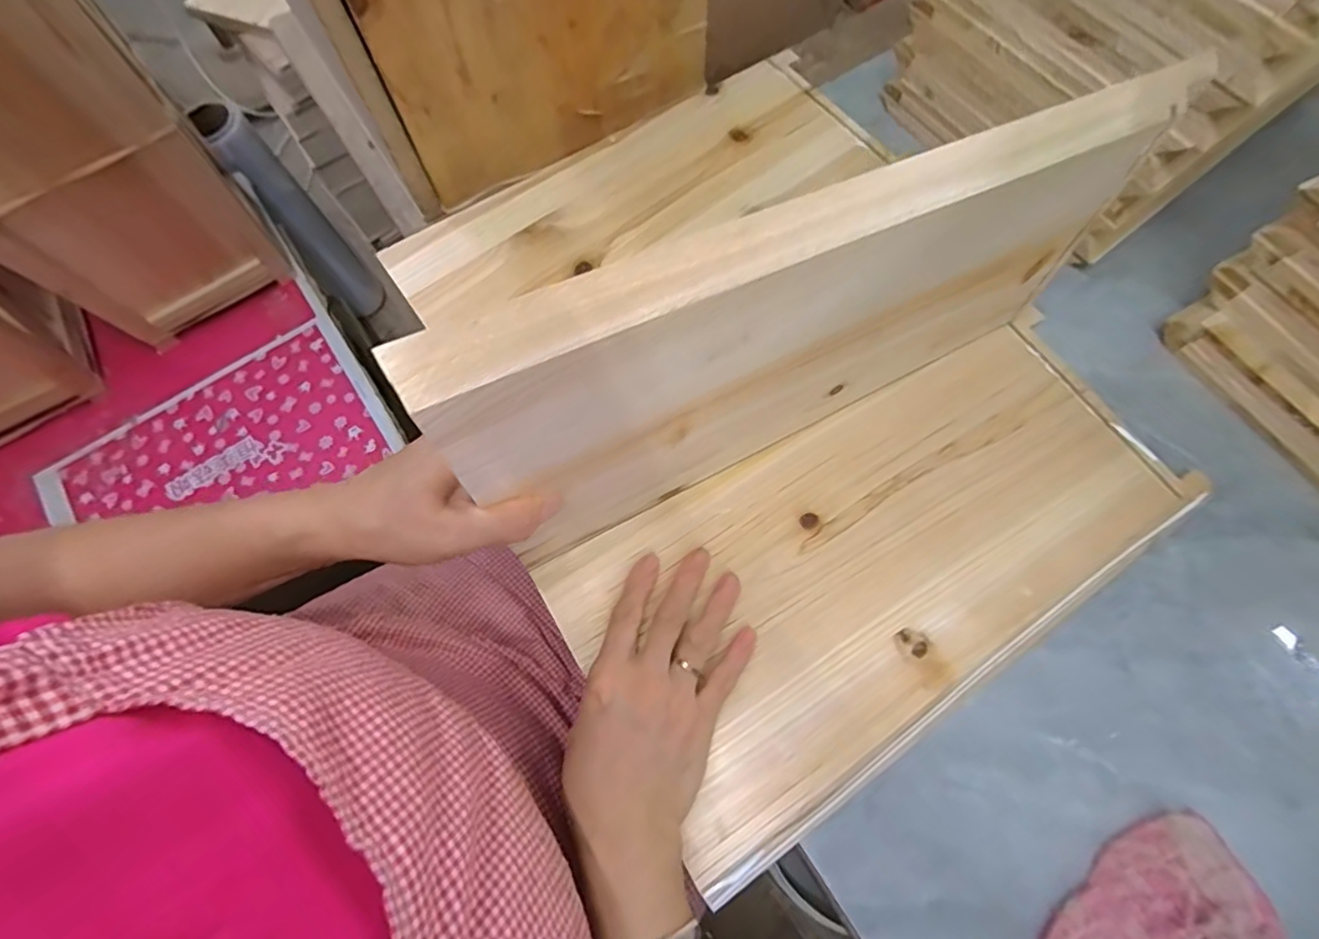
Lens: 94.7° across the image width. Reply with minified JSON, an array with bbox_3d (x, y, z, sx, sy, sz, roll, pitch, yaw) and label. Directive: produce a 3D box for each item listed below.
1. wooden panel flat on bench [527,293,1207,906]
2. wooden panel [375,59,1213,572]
[{"bbox_3d":[0.156,0.063,0.427,0.423,0.011,0.218,-30,73,-9],"label":"wooden panel flat on bench"},{"bbox_3d":[0.087,-0.073,0.367,0.420,0.221,0.021,-25,68,-14],"label":"wooden panel"}]

